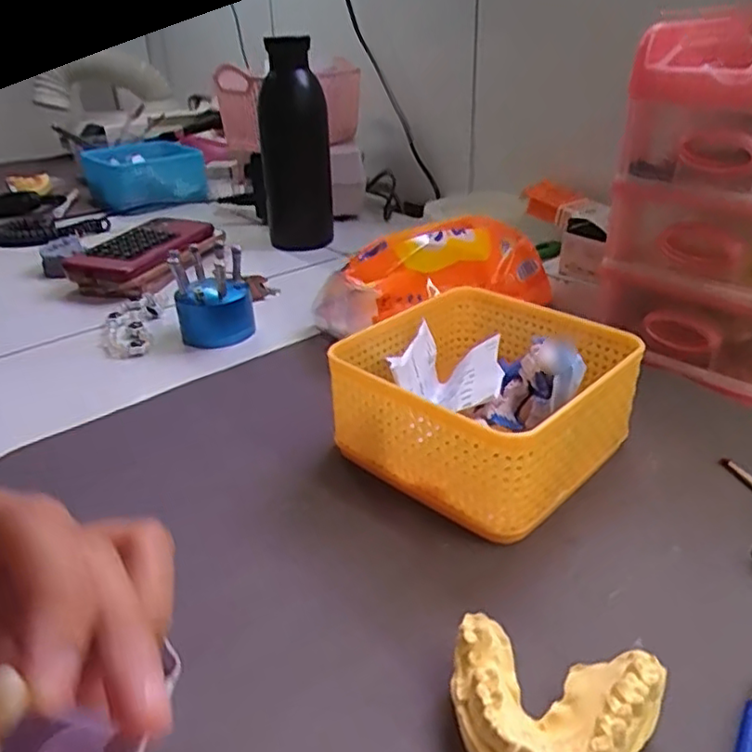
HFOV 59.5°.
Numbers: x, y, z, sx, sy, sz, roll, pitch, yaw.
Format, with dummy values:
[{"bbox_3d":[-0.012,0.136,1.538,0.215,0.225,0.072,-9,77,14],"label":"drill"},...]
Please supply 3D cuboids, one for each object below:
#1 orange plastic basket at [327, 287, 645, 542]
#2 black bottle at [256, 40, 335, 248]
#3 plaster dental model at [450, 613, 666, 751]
[{"bbox_3d":[0.061,0.011,0.369,0.128,0.067,0.130,23,37,38],"label":"orange plastic basket"},{"bbox_3d":[-0.088,-0.245,0.713,0.072,0.210,0.079,-7,29,-8],"label":"black bottle"},{"bbox_3d":[0.059,0.115,0.224,0.067,0.025,0.050,8,30,18],"label":"plaster dental model"}]

